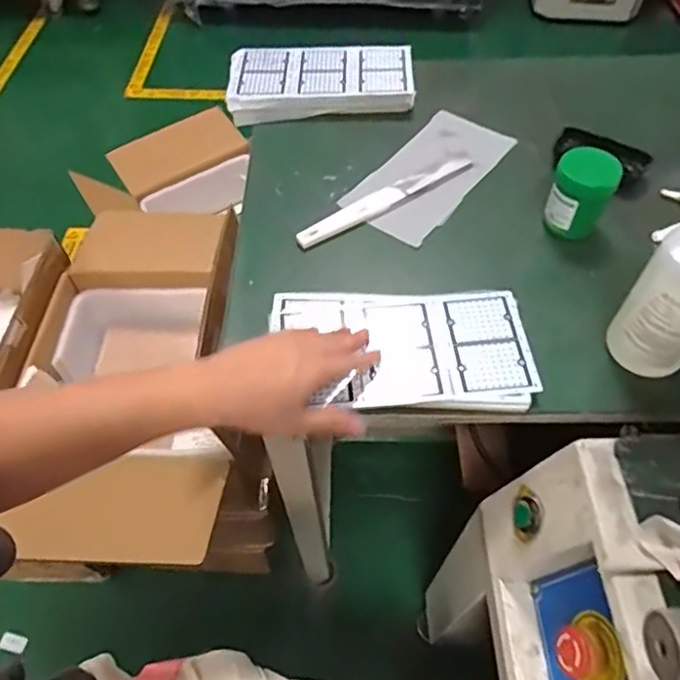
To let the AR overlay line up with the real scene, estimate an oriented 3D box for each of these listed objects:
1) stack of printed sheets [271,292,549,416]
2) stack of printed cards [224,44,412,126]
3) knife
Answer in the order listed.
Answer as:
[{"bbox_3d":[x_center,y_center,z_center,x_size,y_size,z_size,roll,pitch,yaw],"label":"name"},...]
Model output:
[{"bbox_3d":[0.059,0.007,0.557,0.242,0.018,0.133,0,55,-1],"label":"stack of printed sheets"},{"bbox_3d":[-0.027,-0.362,0.803,0.252,0.039,0.133,-2,55,-2],"label":"stack of printed cards"},{"bbox_3d":[0.055,-0.166,0.680,0.243,0.007,0.033,-29,60,-20],"label":"knife"}]

